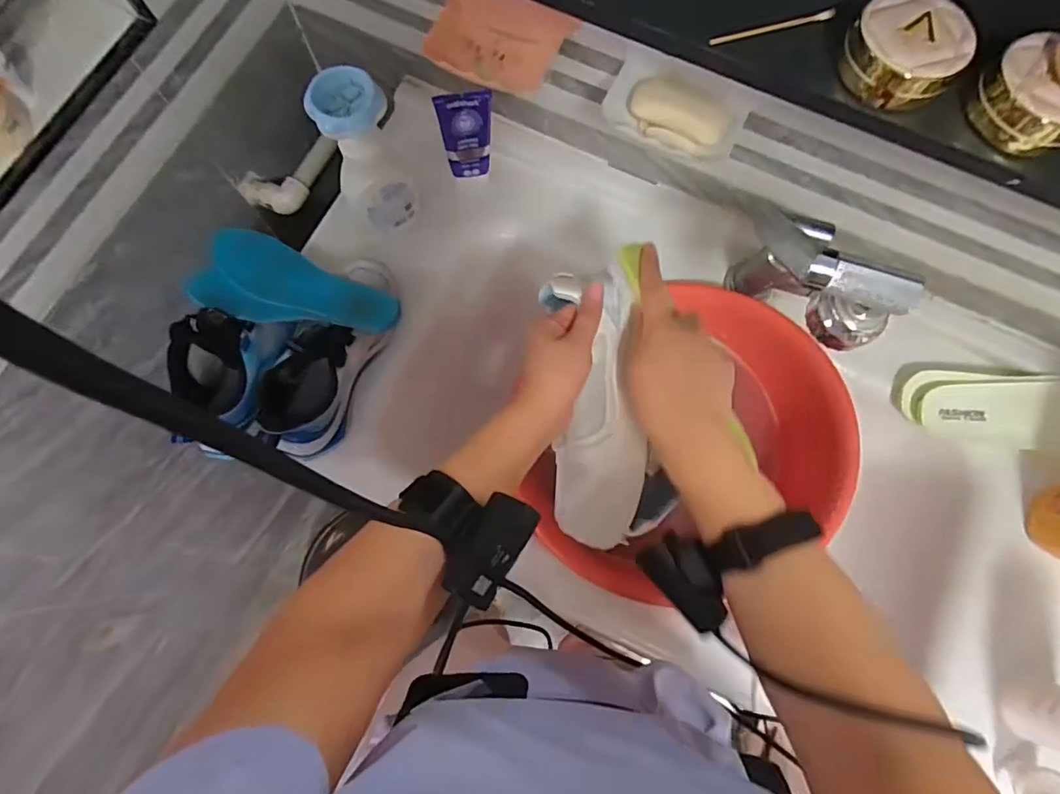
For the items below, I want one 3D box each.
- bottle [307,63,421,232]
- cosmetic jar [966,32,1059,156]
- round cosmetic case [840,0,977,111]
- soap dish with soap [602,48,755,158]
[{"bbox_3d":[-0.169,-0.249,0.559,0.078,0.176,0.073,-20,77,-6],"label":"bottle"},{"bbox_3d":[0.330,-0.195,0.332,0.056,0.047,0.068,-35,79,-9],"label":"cosmetic jar"},{"bbox_3d":[0.247,-0.229,0.345,0.070,0.033,0.061,38,78,8],"label":"round cosmetic case"},{"bbox_3d":[0.137,-0.274,0.494,0.126,0.026,0.078,25,77,5],"label":"soap dish with soap"}]

